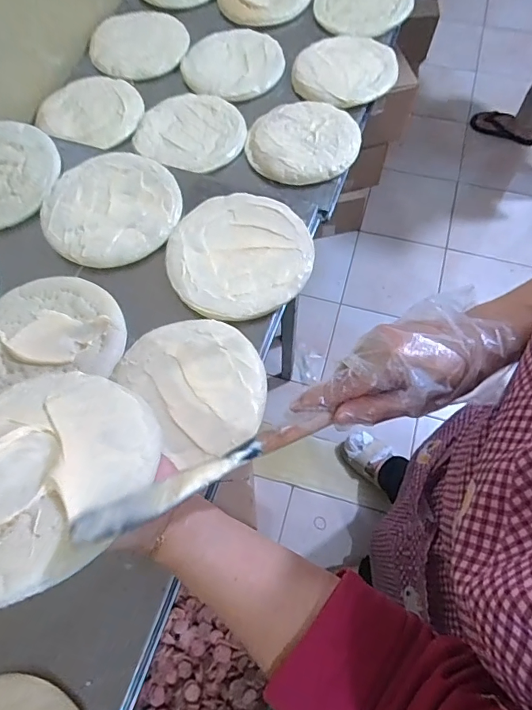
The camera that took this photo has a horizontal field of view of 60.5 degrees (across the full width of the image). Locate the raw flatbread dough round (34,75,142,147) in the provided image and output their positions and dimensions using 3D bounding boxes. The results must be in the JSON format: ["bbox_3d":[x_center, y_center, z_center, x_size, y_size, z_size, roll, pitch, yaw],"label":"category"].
[{"bbox_3d":[-0.338,-0.481,0.893,0.192,0.018,0.177,-1,68,2],"label":"raw flatbread dough round"}]

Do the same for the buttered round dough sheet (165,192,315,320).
[{"bbox_3d":[-0.038,-0.145,0.646,0.197,0.011,0.199,-1,68,2],"label":"buttered round dough sheet"}]

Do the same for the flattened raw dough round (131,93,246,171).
[{"bbox_3d":[-0.140,-0.413,0.845,0.198,0.028,0.212,-1,68,2],"label":"flattened raw dough round"}]

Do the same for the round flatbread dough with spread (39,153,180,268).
[{"bbox_3d":[-0.235,-0.224,0.683,0.194,0.012,0.197,-1,68,2],"label":"round flatbread dough with spread"}]

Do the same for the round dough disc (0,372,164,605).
[{"bbox_3d":[-0.177,0.077,0.329,0.179,0.018,0.179,-1,41,1],"label":"round dough disc"}]

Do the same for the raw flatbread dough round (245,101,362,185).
[{"bbox_3d":[0.067,-0.387,0.817,0.201,0.022,0.190,-1,68,2],"label":"raw flatbread dough round"}]

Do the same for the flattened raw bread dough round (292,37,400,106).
[{"bbox_3d":[0.157,-0.565,0.893,0.190,0.018,0.203,30,72,13],"label":"flattened raw bread dough round"}]

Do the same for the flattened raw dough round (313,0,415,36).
[{"bbox_3d":[0.213,-0.765,0.994,0.200,0.031,0.183,-1,68,2],"label":"flattened raw dough round"}]

